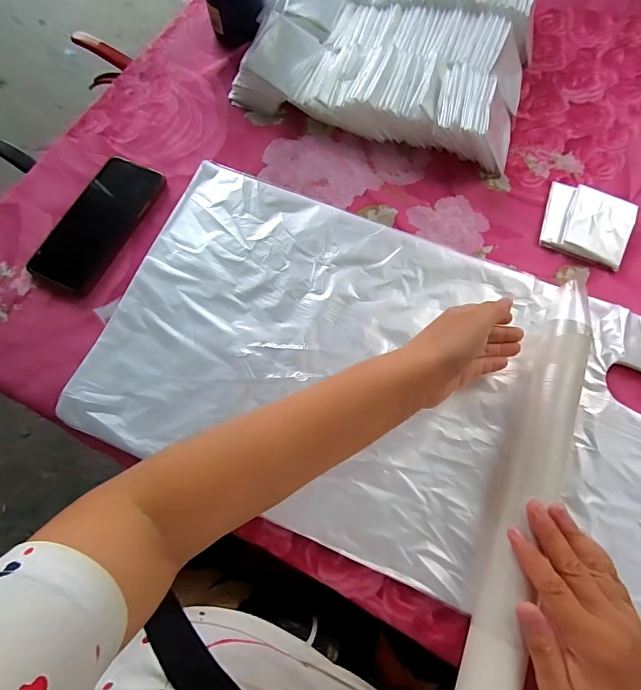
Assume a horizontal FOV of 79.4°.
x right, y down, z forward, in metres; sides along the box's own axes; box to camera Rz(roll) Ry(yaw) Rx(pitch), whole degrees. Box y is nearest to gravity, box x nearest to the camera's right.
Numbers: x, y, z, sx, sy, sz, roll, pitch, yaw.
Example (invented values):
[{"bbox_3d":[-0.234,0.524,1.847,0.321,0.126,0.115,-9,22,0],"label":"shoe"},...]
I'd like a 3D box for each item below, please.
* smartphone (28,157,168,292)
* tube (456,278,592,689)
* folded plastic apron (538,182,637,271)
[{"bbox_3d":[-0.238,-0.135,0.415,0.073,0.014,0.159,27,74,10],"label":"smartphone"},{"bbox_3d":[0.164,0.128,0.299,0.044,0.028,0.388,21,72,8],"label":"tube"},{"bbox_3d":[0.281,-0.130,0.406,0.083,0.012,0.082,21,73,8],"label":"folded plastic apron"}]

